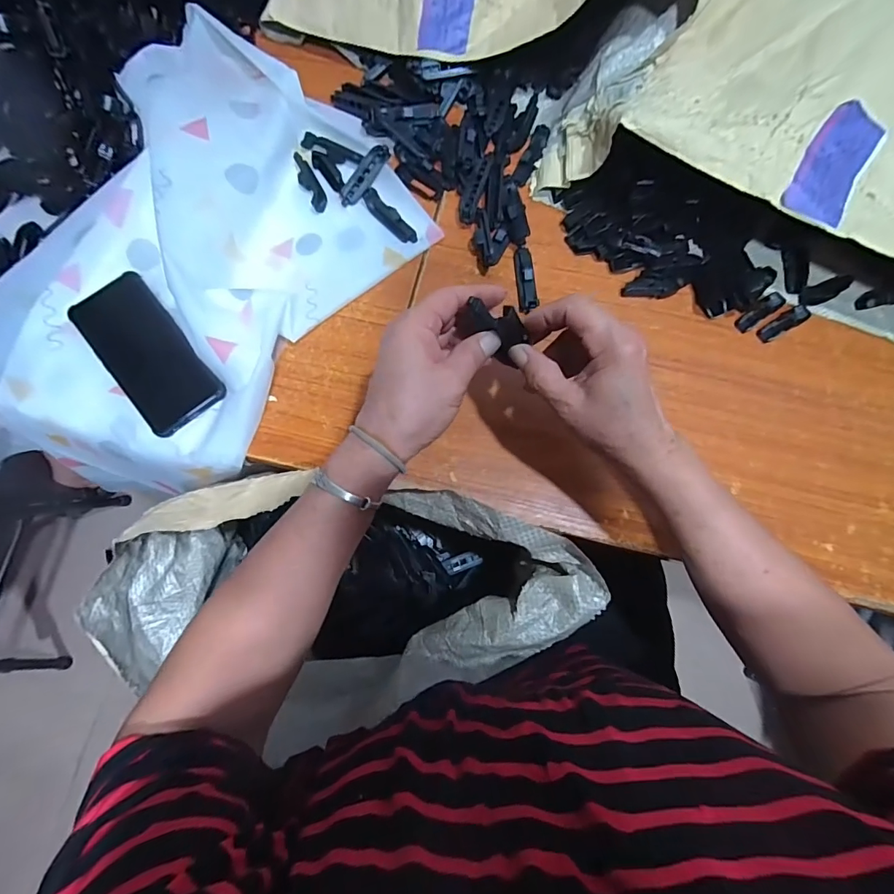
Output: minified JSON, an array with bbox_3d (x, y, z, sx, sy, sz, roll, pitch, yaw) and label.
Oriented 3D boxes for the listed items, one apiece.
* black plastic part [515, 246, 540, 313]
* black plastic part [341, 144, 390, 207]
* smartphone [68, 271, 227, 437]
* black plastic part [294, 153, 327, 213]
[{"bbox_3d":[0.081,-0.172,0.452,0.020,0.015,0.071,-4,76,-2],"label":"black plastic part"},{"bbox_3d":[-0.087,-0.288,0.473,0.022,0.007,0.072,38,93,8],"label":"black plastic part"},{"bbox_3d":[-0.291,-0.092,0.431,0.074,0.016,0.158,-38,80,-9],"label":"smartphone"},{"bbox_3d":[-0.149,-0.286,0.481,0.018,0.012,0.071,-27,78,-7],"label":"black plastic part"}]

